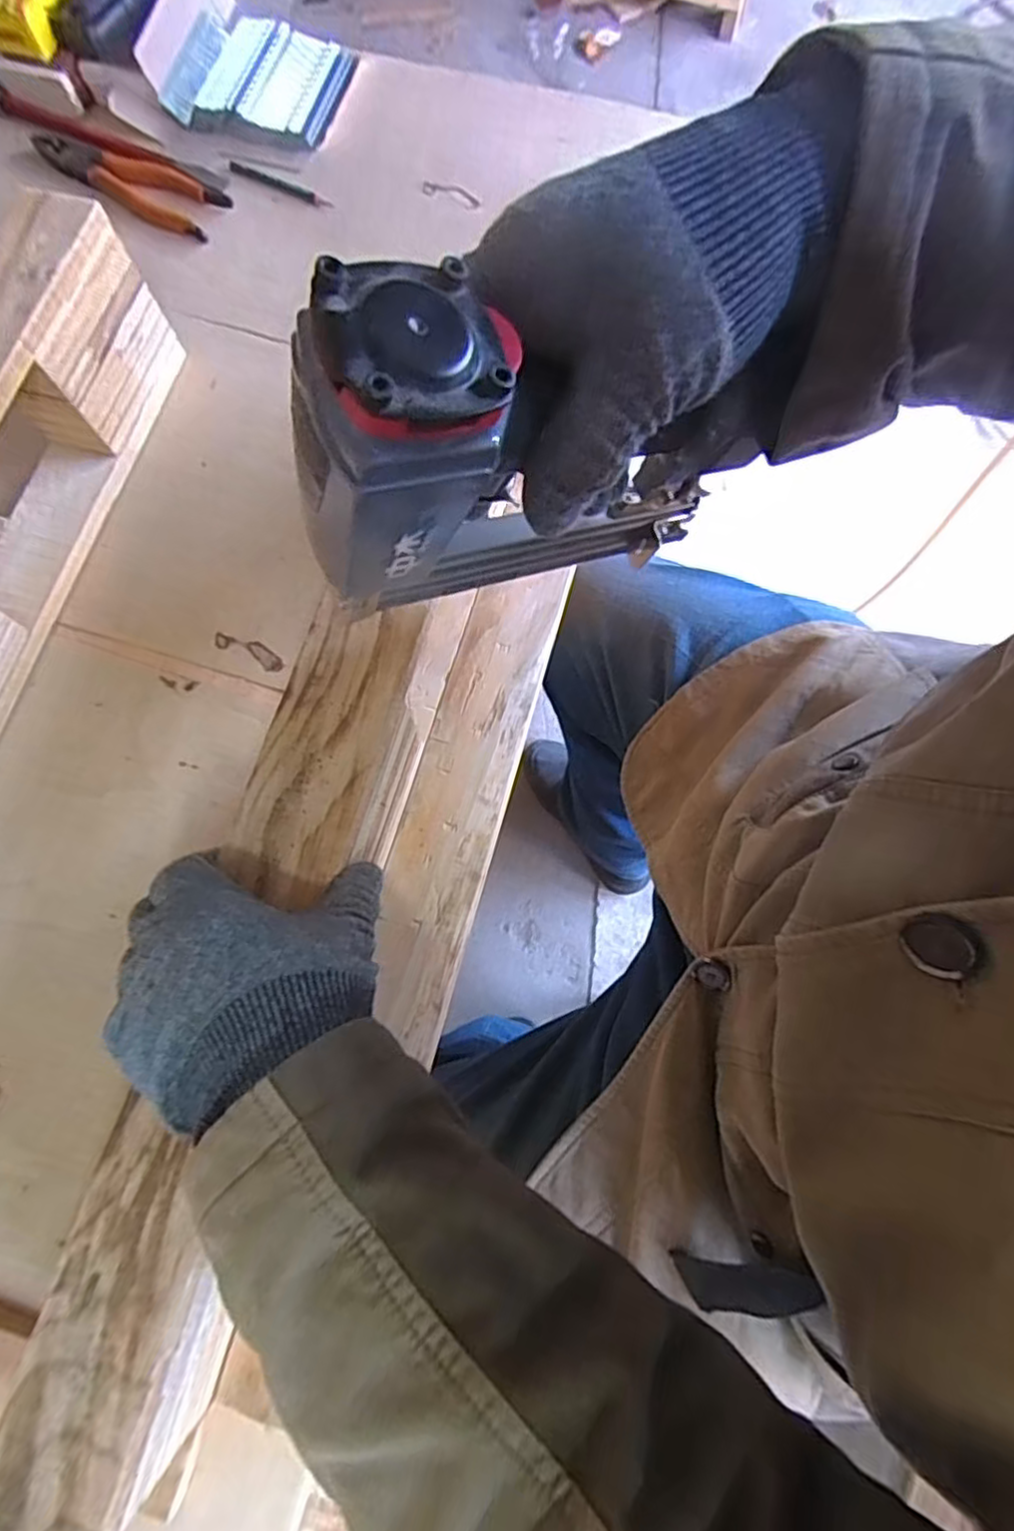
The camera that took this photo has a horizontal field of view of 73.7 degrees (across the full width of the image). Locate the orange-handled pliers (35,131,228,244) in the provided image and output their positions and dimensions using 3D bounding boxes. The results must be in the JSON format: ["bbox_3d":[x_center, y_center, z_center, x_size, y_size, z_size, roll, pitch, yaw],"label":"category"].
[{"bbox_3d":[-0.336,-0.508,0.589,0.181,0.011,0.055,21,78,6],"label":"orange-handled pliers"}]

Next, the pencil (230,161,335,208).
[{"bbox_3d":[-0.200,-0.509,0.595,0.099,0.008,0.012,25,78,7],"label":"pencil"}]

